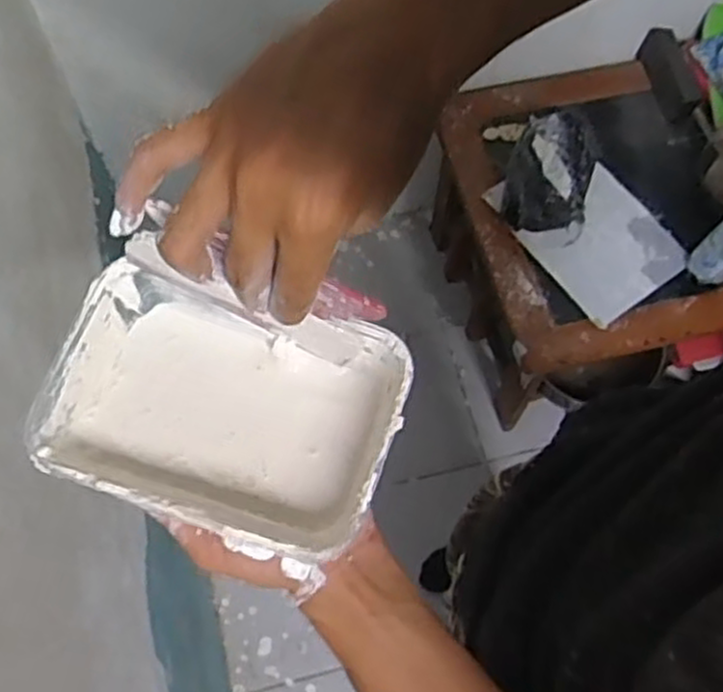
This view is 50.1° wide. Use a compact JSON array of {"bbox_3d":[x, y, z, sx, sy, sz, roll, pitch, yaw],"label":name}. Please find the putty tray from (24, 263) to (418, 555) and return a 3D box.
[{"bbox_3d":[-0.069,0.030,0.400,0.172,0.050,0.123,14,66,5],"label":"putty tray"}]

